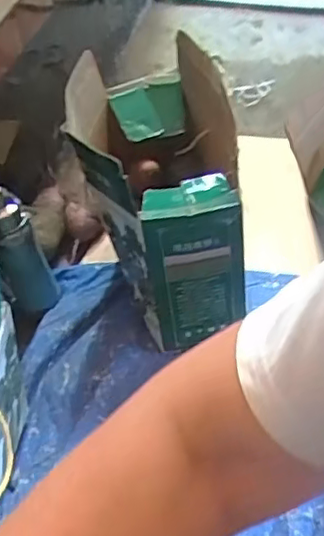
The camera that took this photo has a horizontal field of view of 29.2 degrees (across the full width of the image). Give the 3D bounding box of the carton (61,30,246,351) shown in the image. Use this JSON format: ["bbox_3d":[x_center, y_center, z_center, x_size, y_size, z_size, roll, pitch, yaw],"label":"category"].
[{"bbox_3d":[0.000,-0.110,0.935,0.210,0.339,0.318,-9,46,-2],"label":"carton"}]

